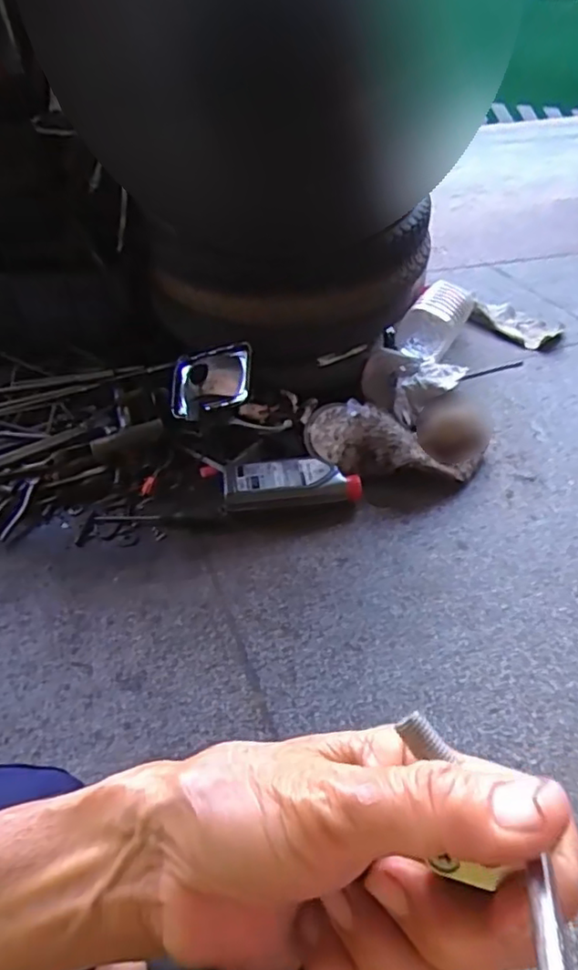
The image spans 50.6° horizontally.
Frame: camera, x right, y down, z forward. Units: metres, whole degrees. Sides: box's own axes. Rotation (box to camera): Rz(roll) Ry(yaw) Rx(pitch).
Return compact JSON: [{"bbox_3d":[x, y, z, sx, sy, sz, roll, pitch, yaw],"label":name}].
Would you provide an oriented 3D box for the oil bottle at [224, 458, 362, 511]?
[{"bbox_3d":[0.007,0.004,1.068,0.237,0.068,0.077,-3,42,1],"label":"oil bottle"}]

